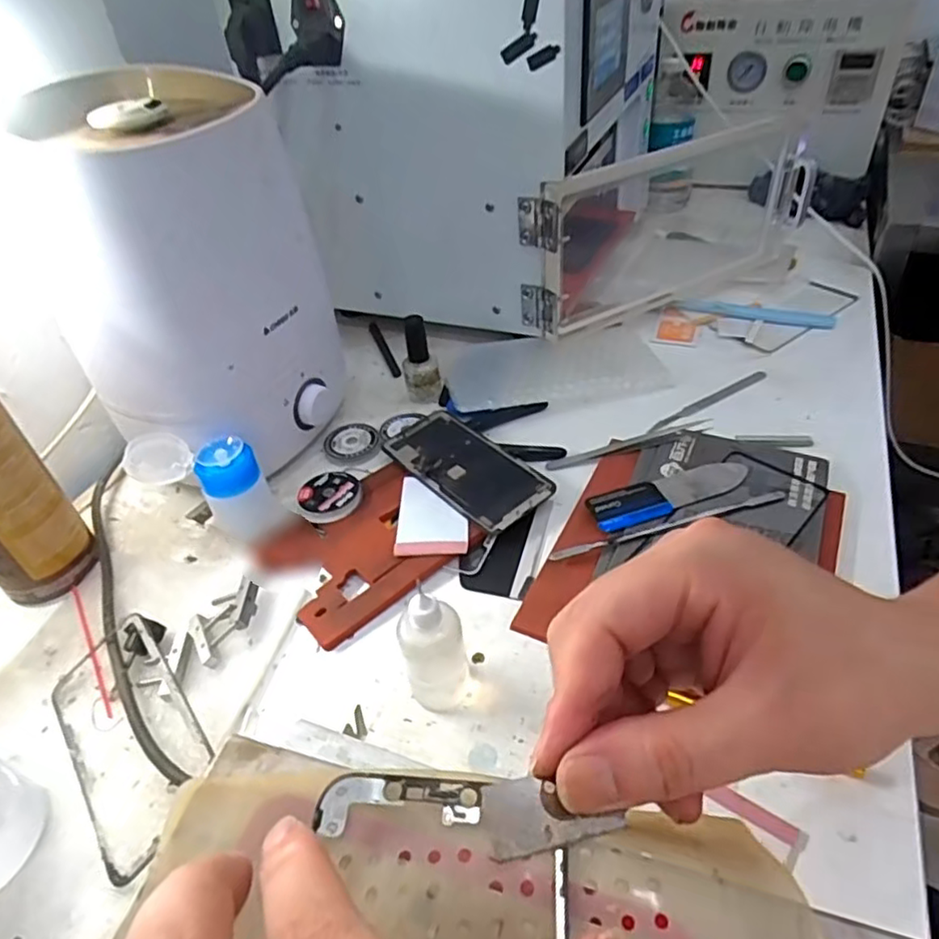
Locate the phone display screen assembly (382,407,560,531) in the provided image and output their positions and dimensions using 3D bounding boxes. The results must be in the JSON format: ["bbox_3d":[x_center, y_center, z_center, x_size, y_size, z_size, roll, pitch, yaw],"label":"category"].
[{"bbox_3d":[-0.003,-0.002,0.501,0.069,0.014,0.143,-33,48,-27],"label":"phone display screen assembly"}]

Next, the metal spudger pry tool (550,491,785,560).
[{"bbox_3d":[0.137,0.037,0.437,0.170,0.004,0.008,-13,42,-8],"label":"metal spudger pry tool"}]

